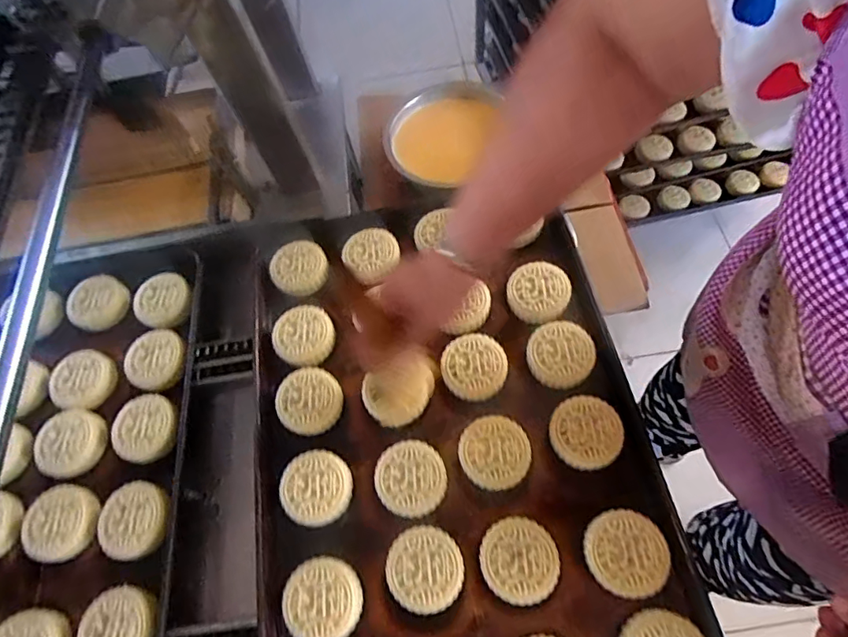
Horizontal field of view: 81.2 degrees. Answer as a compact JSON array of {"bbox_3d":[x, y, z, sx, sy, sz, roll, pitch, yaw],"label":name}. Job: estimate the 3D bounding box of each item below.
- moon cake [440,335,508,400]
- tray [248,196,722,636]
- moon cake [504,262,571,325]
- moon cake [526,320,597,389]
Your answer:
[{"bbox_3d":[0.056,0.054,0.549,0.070,0.020,0.069,-1,64,3],"label":"moon cake"},{"bbox_3d":[0.020,0.120,0.527,0.397,0.047,0.590,-11,64,-2],"label":"tray"},{"bbox_3d":[0.133,-0.031,0.576,0.070,0.017,0.070,-12,64,-2],"label":"moon cake"},{"bbox_3d":[0.149,0.038,0.540,0.069,0.019,0.072,2,64,5],"label":"moon cake"}]

